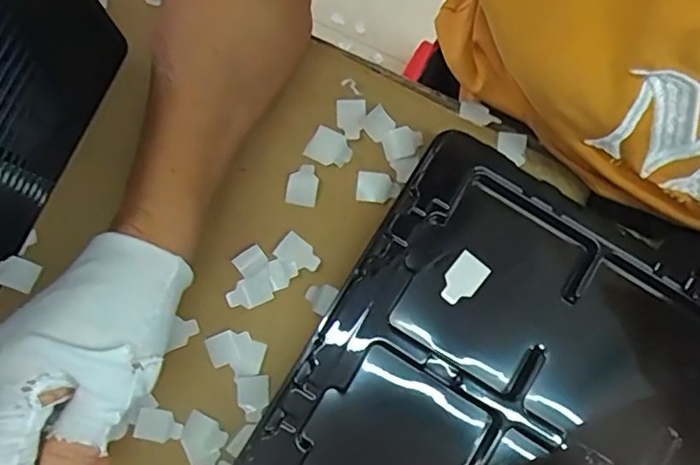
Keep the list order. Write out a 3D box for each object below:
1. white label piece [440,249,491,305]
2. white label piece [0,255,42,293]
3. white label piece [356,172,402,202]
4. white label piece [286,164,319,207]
[{"bbox_3d":[0.060,0.025,0.316,0.018,0.004,0.028,40,82,3],"label":"white label piece"},{"bbox_3d":[-0.185,0.022,0.329,0.021,0.004,0.017,32,75,-35],"label":"white label piece"},{"bbox_3d":[0.017,-0.027,0.358,0.027,0.004,0.017,3,85,-11],"label":"white label piece"},{"bbox_3d":[-0.028,-0.029,0.354,0.018,0.005,0.024,10,92,-1],"label":"white label piece"}]

